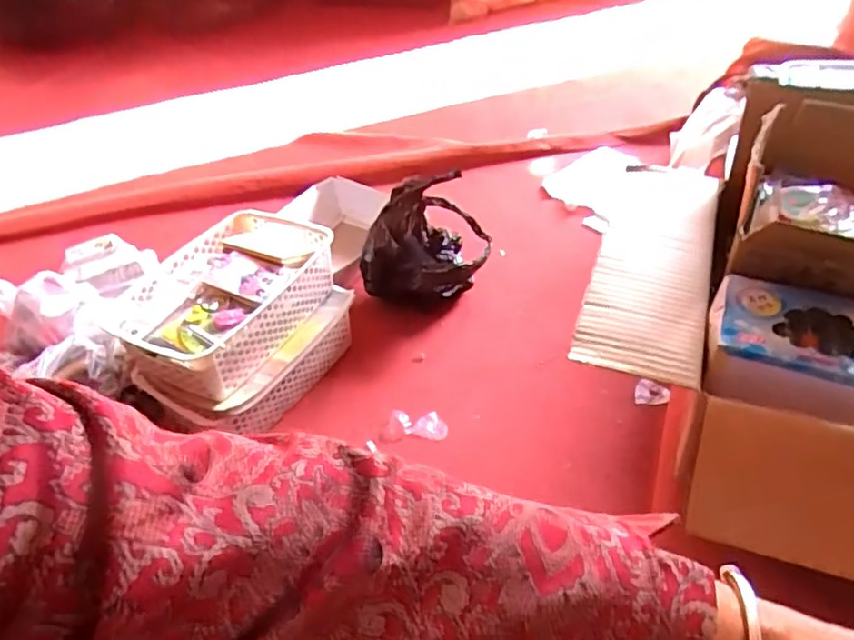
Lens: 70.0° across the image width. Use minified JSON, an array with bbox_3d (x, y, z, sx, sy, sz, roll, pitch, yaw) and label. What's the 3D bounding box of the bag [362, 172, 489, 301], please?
[{"bbox_3d":[0.001,-0.121,1.001,0.190,0.160,0.163,26,52,30],"label":"bag"}]

